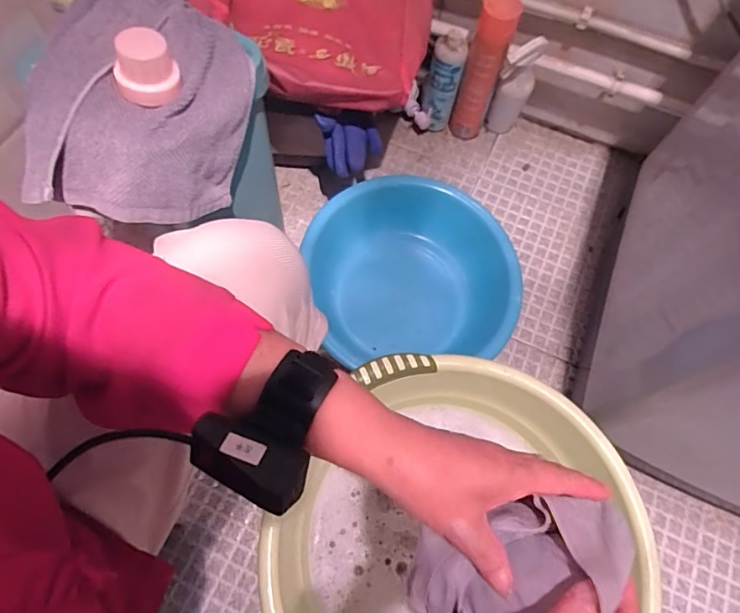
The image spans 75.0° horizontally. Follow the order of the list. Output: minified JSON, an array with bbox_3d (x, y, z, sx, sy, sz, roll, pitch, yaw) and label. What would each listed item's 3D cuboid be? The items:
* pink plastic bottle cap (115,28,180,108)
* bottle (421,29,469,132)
[{"bbox_3d":[-0.223,-0.235,0.476,0.058,0.043,0.055,1,67,-2],"label":"pink plastic bottle cap"},{"bbox_3d":[0.134,-0.407,0.907,0.059,0.202,0.042,7,67,1],"label":"bottle"}]

